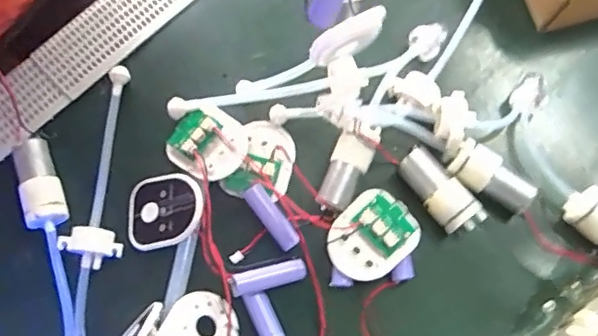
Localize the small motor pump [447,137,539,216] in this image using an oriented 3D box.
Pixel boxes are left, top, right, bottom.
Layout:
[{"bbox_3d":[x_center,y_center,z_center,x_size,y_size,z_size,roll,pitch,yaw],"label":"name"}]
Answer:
[{"bbox_3d":[0.134,0.007,0.396,0.059,0.023,0.025,33,77,8],"label":"small motor pump"}]

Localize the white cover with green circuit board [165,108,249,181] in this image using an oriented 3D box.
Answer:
[{"bbox_3d":[-0.065,-0.016,0.412,0.056,0.017,0.050,35,78,8],"label":"white cover with green circuit board"}]

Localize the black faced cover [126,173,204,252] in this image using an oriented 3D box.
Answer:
[{"bbox_3d":[-0.092,0.028,0.396,0.057,0.008,0.051,-16,68,20],"label":"black faced cover"}]

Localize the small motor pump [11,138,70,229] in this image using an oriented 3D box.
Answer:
[{"bbox_3d":[-0.184,0.011,0.403,0.027,0.024,0.063,-21,76,-6],"label":"small motor pump"}]

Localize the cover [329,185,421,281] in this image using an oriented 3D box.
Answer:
[{"bbox_3d":[0.049,0.045,0.378,0.050,0.011,0.059,41,79,9],"label":"cover"}]

